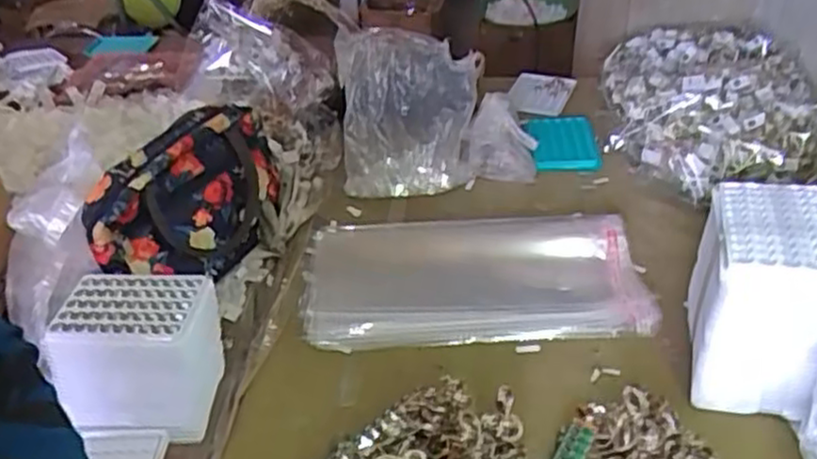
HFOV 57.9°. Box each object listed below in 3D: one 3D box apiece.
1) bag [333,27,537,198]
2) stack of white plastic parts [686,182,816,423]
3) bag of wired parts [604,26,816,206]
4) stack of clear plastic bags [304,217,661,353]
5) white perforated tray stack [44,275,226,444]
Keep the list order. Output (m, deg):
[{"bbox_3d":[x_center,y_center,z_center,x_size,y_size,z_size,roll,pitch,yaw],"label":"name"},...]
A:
[{"bbox_3d":[0.033,-0.162,0.929,0.236,0.161,0.153,-2,35,1],"label":"bag"},{"bbox_3d":[0.291,0.058,0.617,0.091,0.149,0.134,9,36,15],"label":"stack of white plastic parts"},{"bbox_3d":[0.392,-0.164,0.964,0.244,0.090,0.379,0,35,4],"label":"bag of wired parts"},{"bbox_3d":[0.064,0.047,0.765,0.339,0.031,0.166,-1,35,1],"label":"stack of clear plastic bags"},{"bbox_3d":[-0.247,0.117,0.685,0.138,0.109,0.104,-2,35,0],"label":"white perforated tray stack"}]

